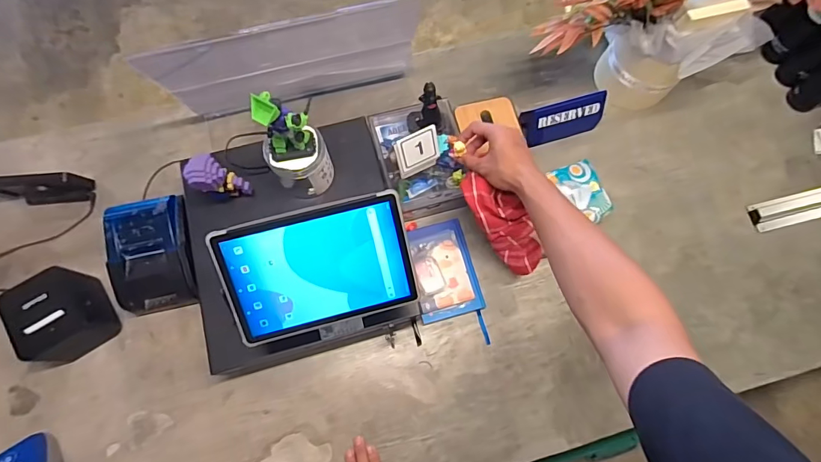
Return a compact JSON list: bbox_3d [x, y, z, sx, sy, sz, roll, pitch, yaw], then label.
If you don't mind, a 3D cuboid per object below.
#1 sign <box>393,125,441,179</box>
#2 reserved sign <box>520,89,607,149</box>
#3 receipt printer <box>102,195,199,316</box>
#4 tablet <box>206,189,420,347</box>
[{"bbox_3d":[0.013,-0.125,0.705,0.072,0.077,0.011,-26,50,-8],"label":"sign"},{"bbox_3d":[0.296,-0.218,0.851,0.150,0.083,0.055,-15,73,-6],"label":"reserved sign"},{"bbox_3d":[-0.432,0.042,0.746,0.135,0.111,0.172,-11,72,-5],"label":"receipt printer"},{"bbox_3d":[-0.119,0.051,0.575,0.241,0.007,0.162,-14,107,-5],"label":"tablet"}]

